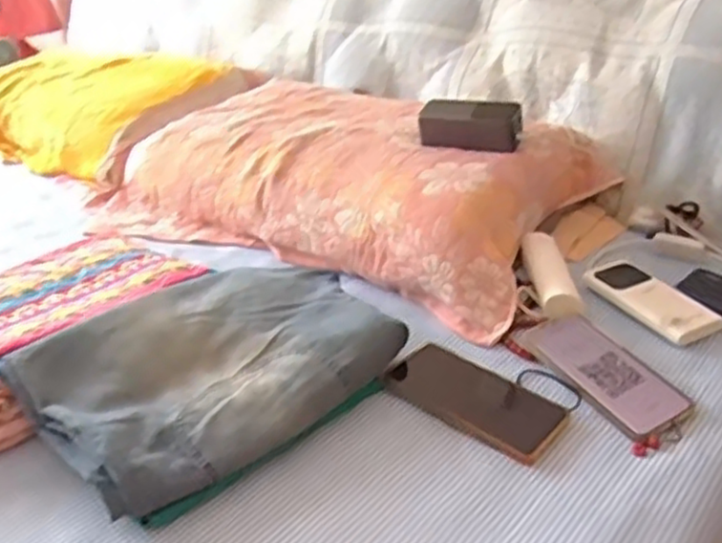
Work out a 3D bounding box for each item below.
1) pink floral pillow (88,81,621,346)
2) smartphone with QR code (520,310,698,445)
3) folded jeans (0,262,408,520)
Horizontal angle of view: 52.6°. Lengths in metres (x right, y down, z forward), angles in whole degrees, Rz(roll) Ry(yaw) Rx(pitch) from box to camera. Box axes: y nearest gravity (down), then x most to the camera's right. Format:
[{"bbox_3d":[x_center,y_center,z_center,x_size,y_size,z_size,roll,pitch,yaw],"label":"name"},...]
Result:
[{"bbox_3d":[-0.026,-0.145,1.060,0.688,0.129,0.396,18,36,36],"label":"pink floral pillow"},{"bbox_3d":[0.237,0.094,0.713,0.075,0.010,0.161,-25,44,-20],"label":"smartphone with QR code"},{"bbox_3d":[-0.134,0.083,0.699,0.323,0.078,0.225,-28,36,-35],"label":"folded jeans"}]

